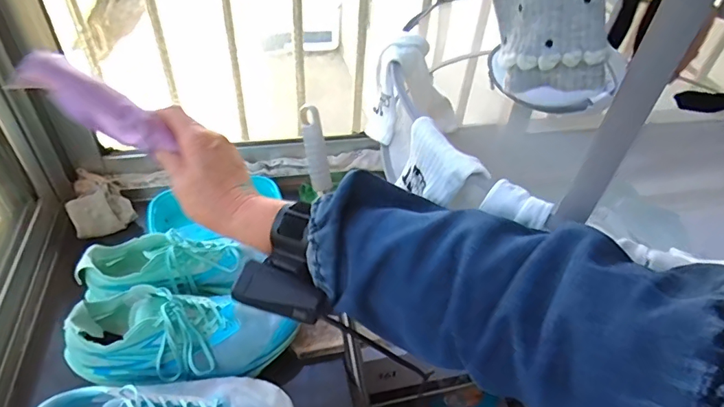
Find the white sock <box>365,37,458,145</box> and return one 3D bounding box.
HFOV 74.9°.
[{"bbox_3d":[0.064,-0.138,0.568,0.113,0.107,0.061,-21,51,-22],"label":"white sock"}]

